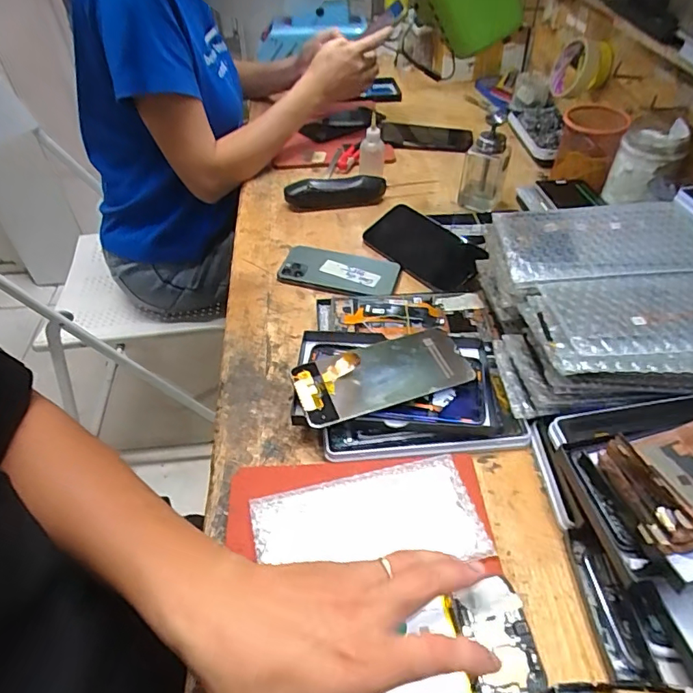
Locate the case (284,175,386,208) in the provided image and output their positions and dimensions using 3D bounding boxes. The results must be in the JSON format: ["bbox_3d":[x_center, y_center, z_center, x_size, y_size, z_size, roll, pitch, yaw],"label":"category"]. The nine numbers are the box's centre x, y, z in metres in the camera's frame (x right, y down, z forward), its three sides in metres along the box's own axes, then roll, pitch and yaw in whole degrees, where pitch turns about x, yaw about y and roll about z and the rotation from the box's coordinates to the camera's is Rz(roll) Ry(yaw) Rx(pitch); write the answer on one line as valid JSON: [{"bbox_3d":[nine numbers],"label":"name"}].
[{"bbox_3d":[-0.015,-0.218,0.703,0.144,0.038,0.043,-1,46,0],"label":"case"}]

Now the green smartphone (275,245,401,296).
[{"bbox_3d":[-0.010,-0.091,0.602,0.140,0.012,0.085,11,48,11],"label":"green smartphone"}]

